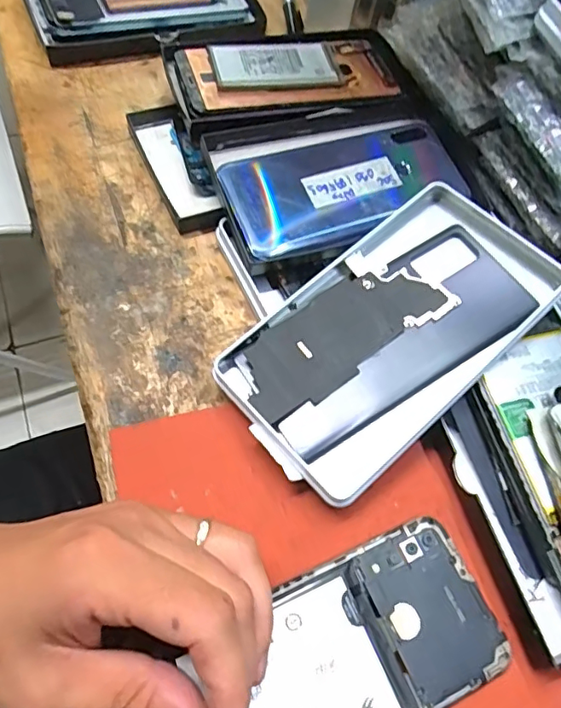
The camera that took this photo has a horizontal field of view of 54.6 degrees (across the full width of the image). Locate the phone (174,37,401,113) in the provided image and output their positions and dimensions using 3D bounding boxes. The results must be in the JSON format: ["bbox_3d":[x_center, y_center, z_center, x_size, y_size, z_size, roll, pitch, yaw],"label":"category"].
[{"bbox_3d":[0.007,-0.201,0.387,0.150,0.011,0.070,-13,70,-15],"label":"phone"}]

